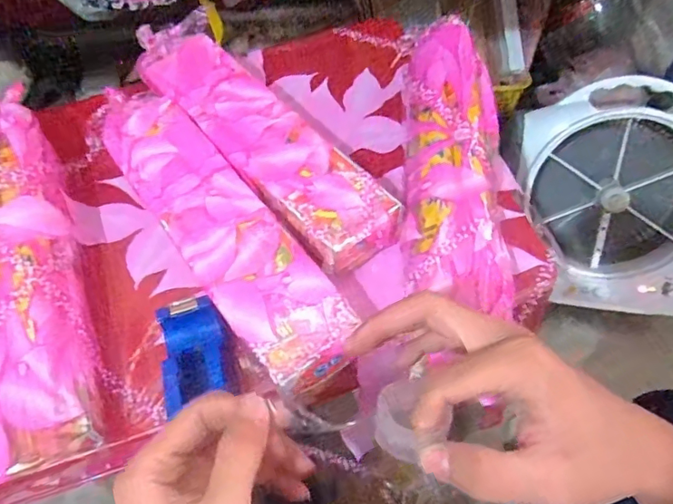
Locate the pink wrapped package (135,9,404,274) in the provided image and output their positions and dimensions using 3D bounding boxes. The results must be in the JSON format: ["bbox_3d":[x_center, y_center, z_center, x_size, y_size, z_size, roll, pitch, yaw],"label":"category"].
[{"bbox_3d":[-0.099,-0.142,0.544,0.105,0.052,0.412,-34,63,-16],"label":"pink wrapped package"}]

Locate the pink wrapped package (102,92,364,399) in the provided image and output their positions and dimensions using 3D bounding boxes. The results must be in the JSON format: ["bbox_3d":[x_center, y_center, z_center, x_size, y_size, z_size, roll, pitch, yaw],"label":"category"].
[{"bbox_3d":[-0.120,-0.042,0.475,0.085,0.044,0.378,-34,63,-16],"label":"pink wrapped package"}]

